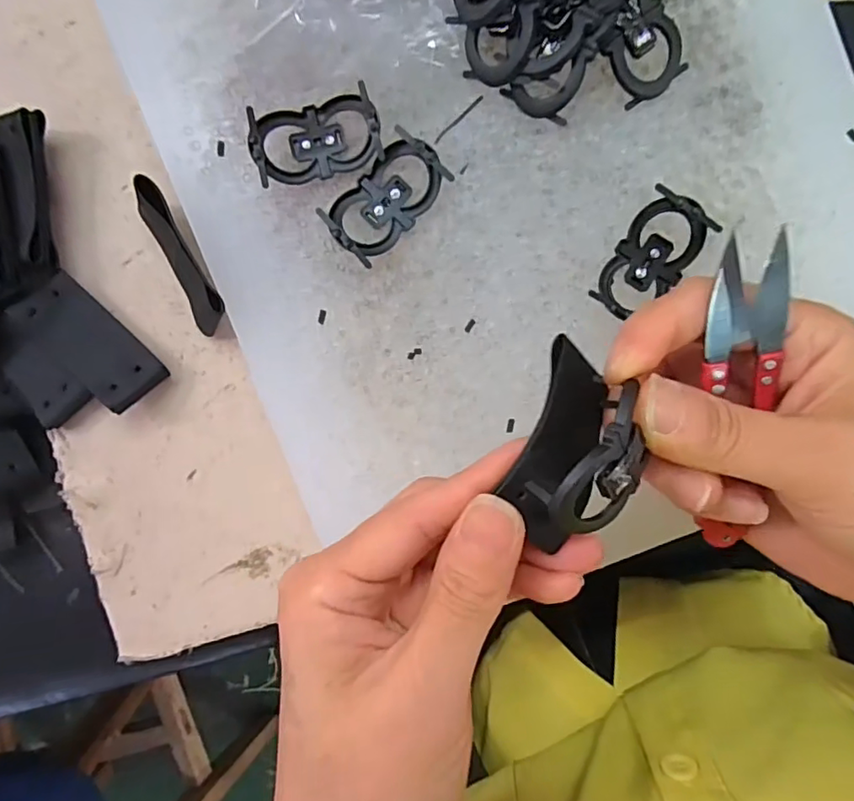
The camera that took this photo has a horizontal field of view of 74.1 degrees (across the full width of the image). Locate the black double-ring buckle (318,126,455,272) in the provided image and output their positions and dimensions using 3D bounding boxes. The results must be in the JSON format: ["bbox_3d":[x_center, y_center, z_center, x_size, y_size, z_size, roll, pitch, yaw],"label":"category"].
[{"bbox_3d":[-0.015,-0.076,0.213,0.026,0.012,0.048,44,94,-3],"label":"black double-ring buckle"}]

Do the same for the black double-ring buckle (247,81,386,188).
[{"bbox_3d":[-0.041,-0.099,0.210,0.046,0.014,0.027,-14,95,1],"label":"black double-ring buckle"}]

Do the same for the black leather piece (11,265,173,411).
[{"bbox_3d":[-0.138,-0.023,0.232,0.058,0.005,0.028,45,68,-3],"label":"black leather piece"}]

